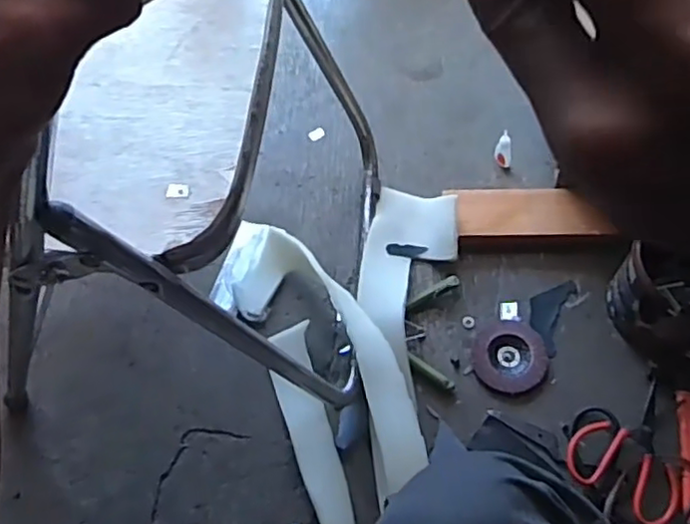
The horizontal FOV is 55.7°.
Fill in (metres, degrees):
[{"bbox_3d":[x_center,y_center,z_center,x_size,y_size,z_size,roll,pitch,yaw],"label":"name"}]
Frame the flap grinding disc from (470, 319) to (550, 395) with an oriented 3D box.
[{"bbox_3d":[0.220,0.124,0.864,0.096,0.010,0.097,1,63,4],"label":"flap grinding disc"}]

